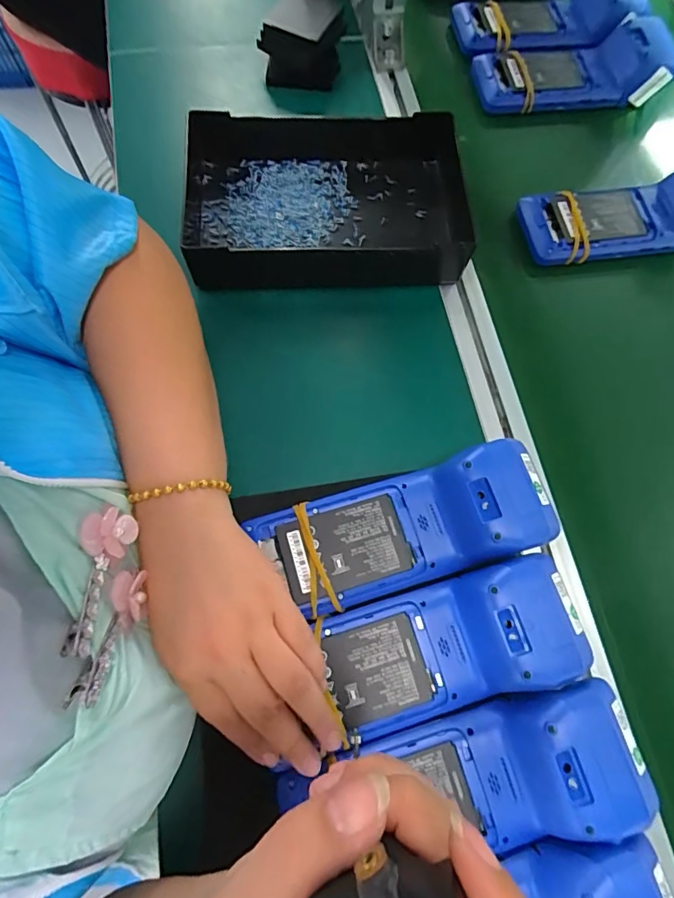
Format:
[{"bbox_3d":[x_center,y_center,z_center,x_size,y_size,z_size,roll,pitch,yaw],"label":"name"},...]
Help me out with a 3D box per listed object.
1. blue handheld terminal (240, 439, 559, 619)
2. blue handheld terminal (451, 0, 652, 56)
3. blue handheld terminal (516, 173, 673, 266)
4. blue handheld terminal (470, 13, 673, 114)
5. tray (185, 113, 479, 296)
[{"bbox_3d":[0.050,0.057,0.339,0.204,0.038,0.080,-15,70,-7],"label":"blue handheld terminal"},{"bbox_3d":[0.260,-0.522,0.566,0.216,0.039,0.093,-14,69,-6],"label":"blue handheld terminal"},{"bbox_3d":[0.297,-0.240,0.480,0.217,0.045,0.084,-8,69,-4],"label":"blue handheld terminal"},{"bbox_3d":[0.271,-0.446,0.547,0.229,0.049,0.085,-6,69,-3],"label":"blue handheld terminal"},{"bbox_3d":[-0.010,-0.239,0.448,0.266,0.058,0.168,-2,69,-2],"label":"tray"}]

